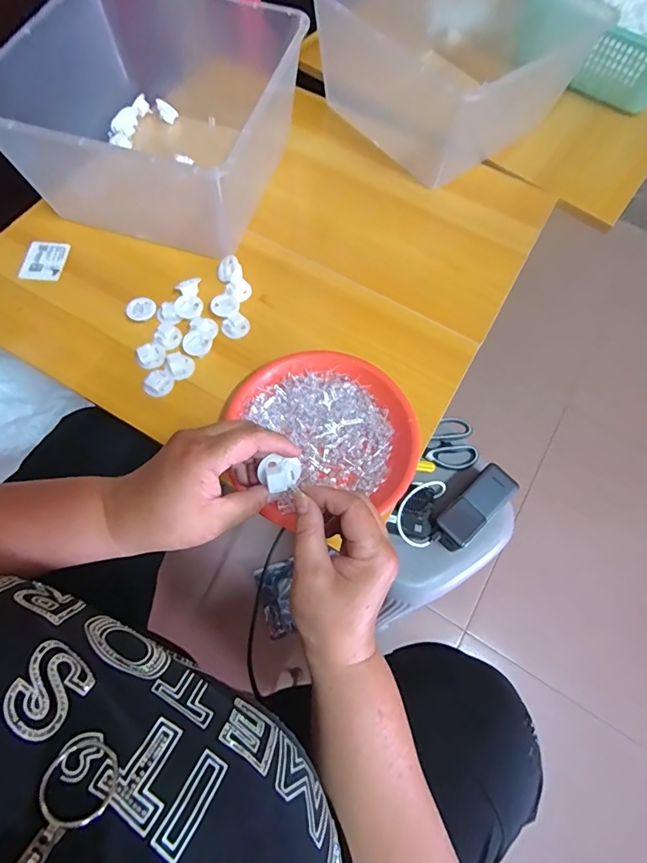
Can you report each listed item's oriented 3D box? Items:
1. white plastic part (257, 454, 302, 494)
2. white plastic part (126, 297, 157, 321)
[{"bbox_3d":[-0.033,0.032,0.328,0.030,0.015,0.026,6,68,-1],"label":"white plastic part"},{"bbox_3d":[-0.213,-0.143,0.511,0.033,0.007,0.029,-27,72,-13],"label":"white plastic part"}]

